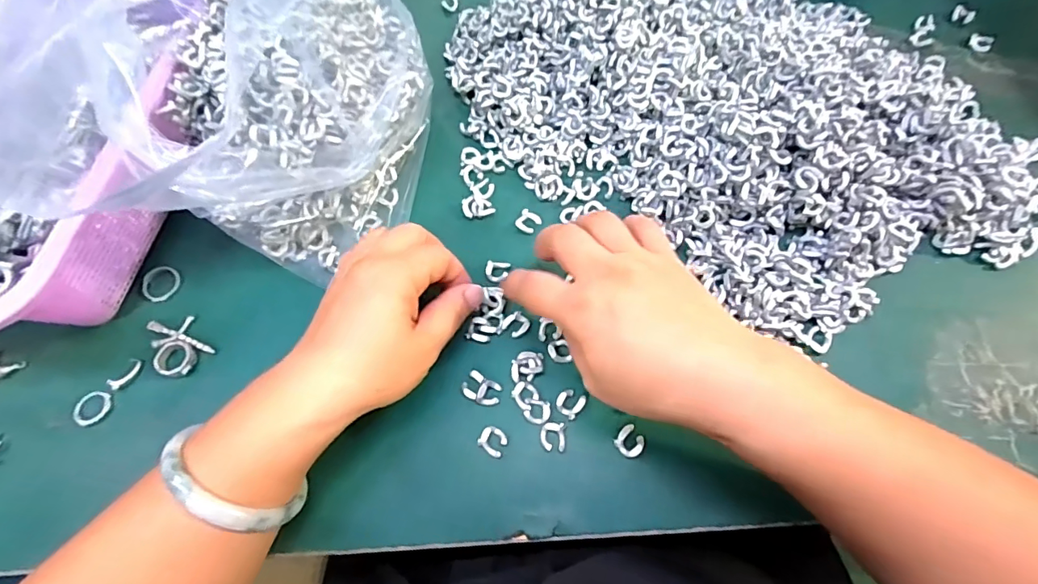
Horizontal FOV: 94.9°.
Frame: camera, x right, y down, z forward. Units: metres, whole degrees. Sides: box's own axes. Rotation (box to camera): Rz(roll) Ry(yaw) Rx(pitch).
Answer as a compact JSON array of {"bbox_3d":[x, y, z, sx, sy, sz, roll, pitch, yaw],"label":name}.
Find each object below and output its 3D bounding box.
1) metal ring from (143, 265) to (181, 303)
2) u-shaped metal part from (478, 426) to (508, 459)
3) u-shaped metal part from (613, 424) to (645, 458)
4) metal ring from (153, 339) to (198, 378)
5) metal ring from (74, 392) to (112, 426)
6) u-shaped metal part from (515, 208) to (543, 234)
[{"bbox_3d":[-0.240,-0.006,0.317,0.024,0.004,0.024,-1,68,2],"label":"metal ring"},{"bbox_3d":[-0.015,0.085,0.271,0.015,0.004,0.014,30,72,13],"label":"u-shaped metal part"},{"bbox_3d":[0.063,0.084,0.268,0.015,0.004,0.015,-37,71,-12],"label":"u-shaped metal part"},{"bbox_3d":[-0.212,0.041,0.293,0.021,0.009,0.022,-1,68,2],"label":"metal ring"},{"bbox_3d":[-0.256,0.070,0.286,0.019,0.004,0.020,-1,68,2],"label":"metal ring"},{"bbox_3d":[0.006,-0.049,0.330,0.015,0.004,0.016,33,73,14],"label":"u-shaped metal part"}]

